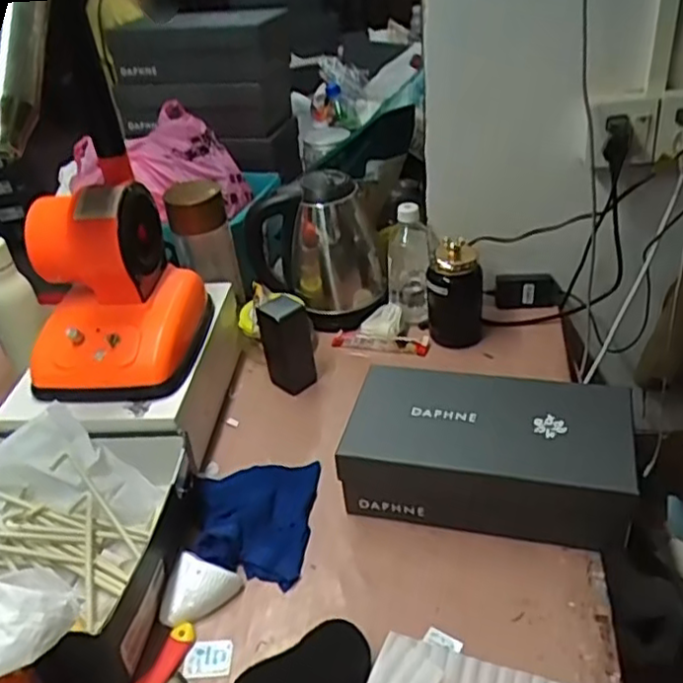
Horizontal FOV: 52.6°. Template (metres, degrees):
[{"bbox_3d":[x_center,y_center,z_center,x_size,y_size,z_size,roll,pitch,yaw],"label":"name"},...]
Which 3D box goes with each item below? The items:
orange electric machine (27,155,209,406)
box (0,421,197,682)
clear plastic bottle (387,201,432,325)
[{"bbox_3d":[-0.277,-0.069,0.823,0.170,0.202,0.199,1,36,9],"label":"orange electric machine"},{"bbox_3d":[-0.338,0.200,0.732,0.333,0.108,0.259,2,37,11],"label":"box"},{"bbox_3d":[0.103,-0.117,1.033,0.070,0.175,0.068,-1,36,7],"label":"clear plastic bottle"}]

